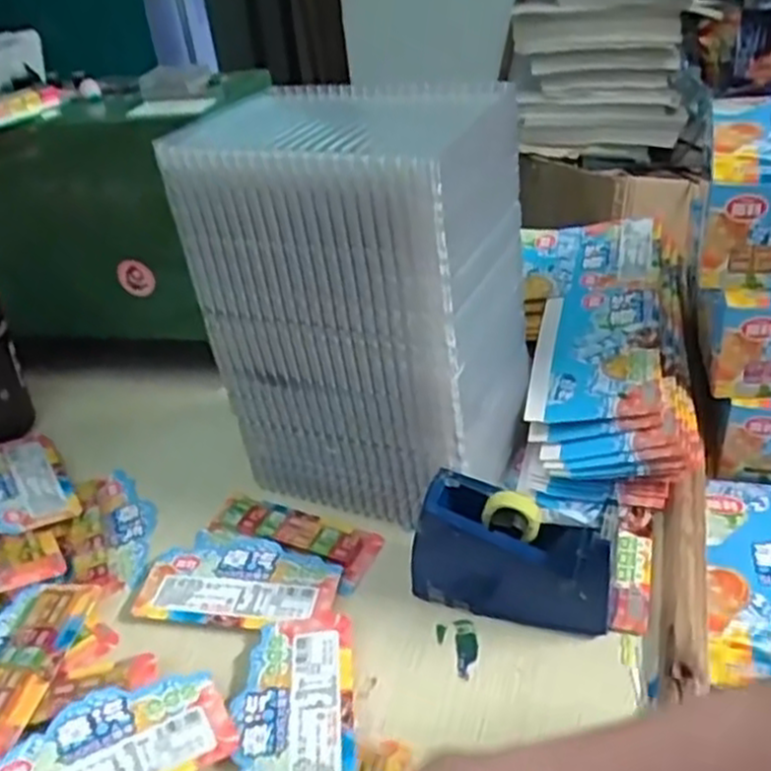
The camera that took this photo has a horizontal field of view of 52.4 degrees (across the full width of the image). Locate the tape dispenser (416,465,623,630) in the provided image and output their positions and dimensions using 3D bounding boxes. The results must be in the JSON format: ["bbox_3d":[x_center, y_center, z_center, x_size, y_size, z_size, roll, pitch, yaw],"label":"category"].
[{"bbox_3d":[0.087,0.115,0.530,0.133,0.088,0.049,9,38,21],"label":"tape dispenser"}]

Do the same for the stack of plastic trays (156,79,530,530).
[{"bbox_3d":[-0.015,-0.056,0.603,0.217,0.297,0.156,12,39,24],"label":"stack of plastic trays"}]

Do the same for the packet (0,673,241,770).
[{"bbox_3d":[-0.169,0.220,0.470,0.146,0.017,0.074,-23,38,-21],"label":"packet"}]

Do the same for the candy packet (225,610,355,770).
[{"bbox_3d":[-0.059,0.203,0.493,0.076,0.004,0.133,-6,35,1],"label":"candy packet"}]

